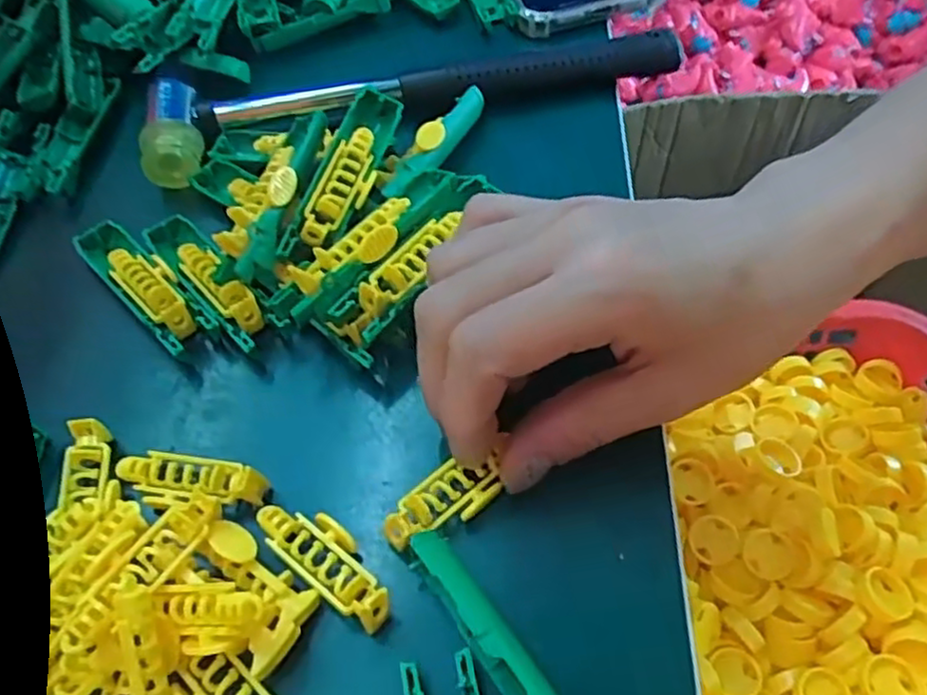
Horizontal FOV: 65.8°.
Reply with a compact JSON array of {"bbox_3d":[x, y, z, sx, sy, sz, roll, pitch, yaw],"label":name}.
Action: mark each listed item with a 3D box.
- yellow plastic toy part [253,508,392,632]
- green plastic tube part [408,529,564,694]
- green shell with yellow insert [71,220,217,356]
[{"bbox_3d":[-0.039,0.061,0.207,0.050,0.012,0.018,35,64,24],"label":"yellow plastic toy part"},{"bbox_3d":[0.011,0.082,0.187,0.015,0.016,0.077,-33,60,-19],"label":"green plastic tube part"},{"bbox_3d":[-0.119,-0.024,0.265,0.019,0.015,0.075,-40,62,-22],"label":"green shell with yellow insert"}]

